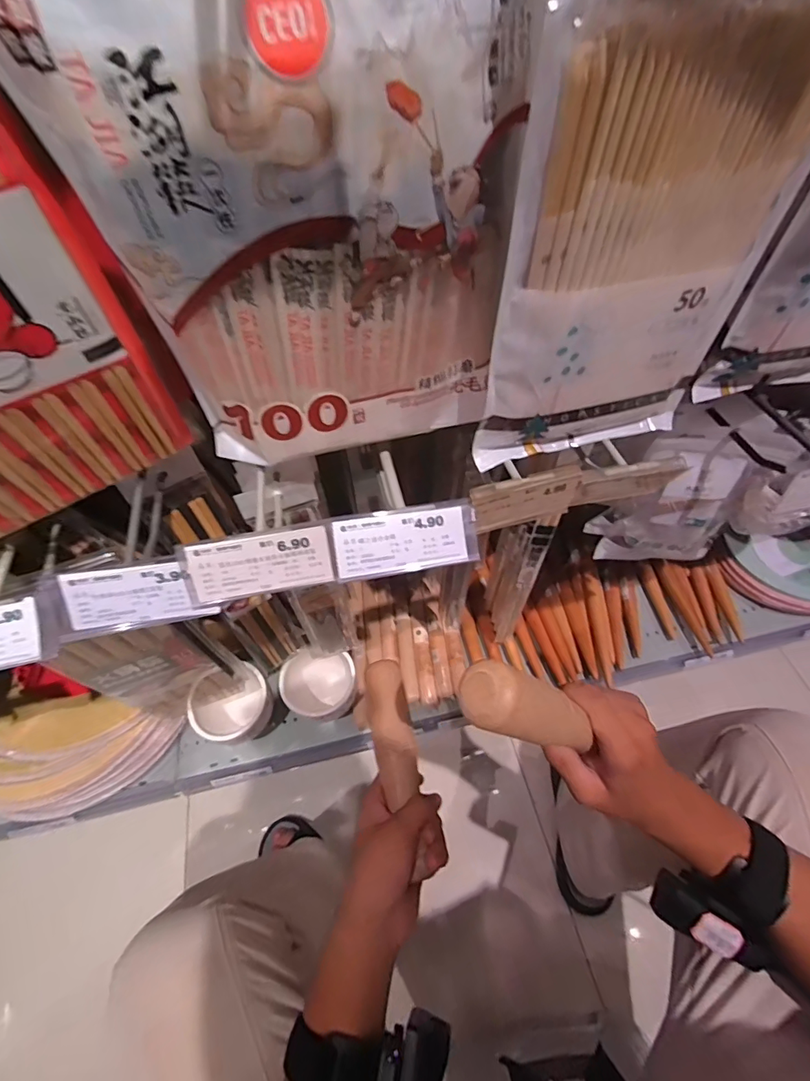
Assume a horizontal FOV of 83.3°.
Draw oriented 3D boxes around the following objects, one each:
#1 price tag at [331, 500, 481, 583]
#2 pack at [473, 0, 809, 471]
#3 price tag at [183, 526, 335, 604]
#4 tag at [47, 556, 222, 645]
[{"bbox_3d":[0.001,0.000,0.314,0.098,0.004,0.043,-10,94,-9],"label":"price tag"},{"bbox_3d":[0.135,-0.164,0.242,0.170,0.283,0.020,-14,56,-9],"label":"pack"},{"bbox_3d":[-0.095,0.016,0.303,0.089,0.040,0.004,-11,16,-7],"label":"price tag"},{"bbox_3d":[-0.181,0.037,0.302,0.095,0.047,0.009,-11,22,-9],"label":"tag"}]

